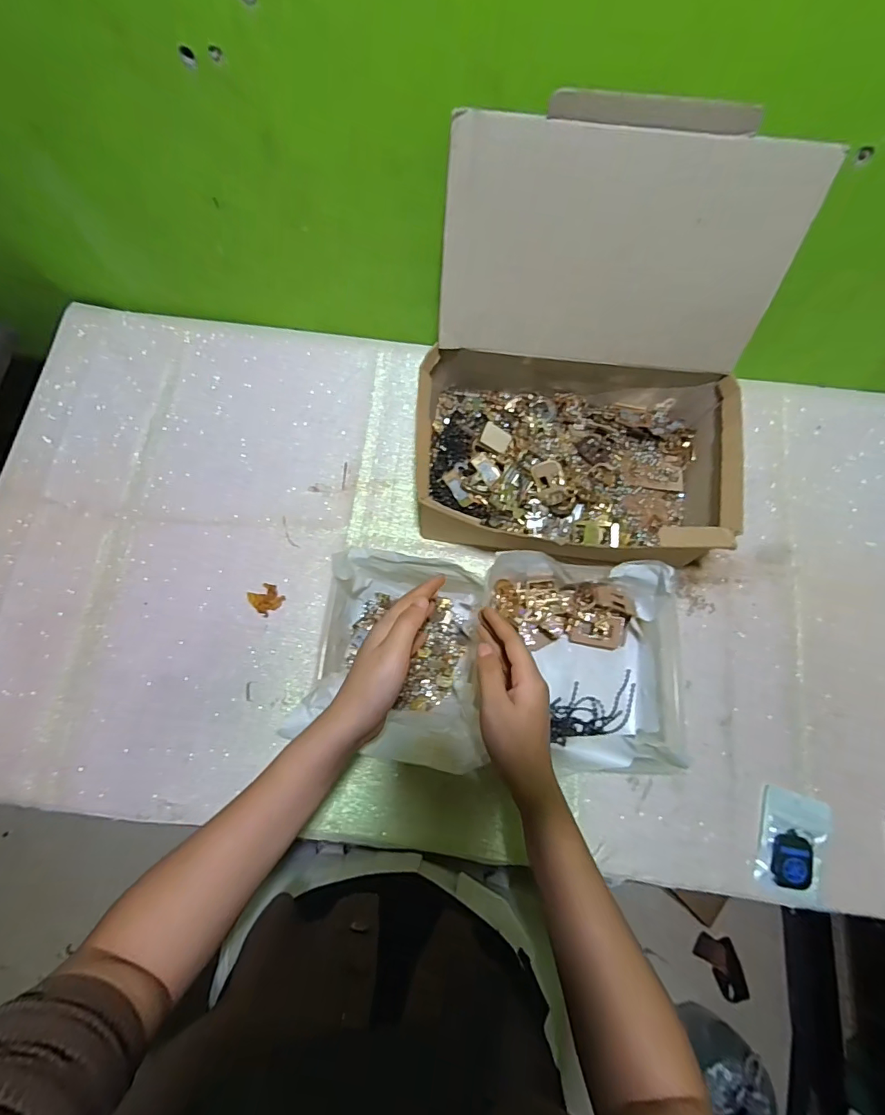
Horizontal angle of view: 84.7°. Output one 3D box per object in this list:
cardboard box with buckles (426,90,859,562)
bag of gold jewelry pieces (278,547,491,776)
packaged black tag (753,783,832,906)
[{"bbox_3d":[0.145,-0.164,0.480,0.334,0.274,0.318,1,76,0],"label":"cardboard box with buckles"},{"bbox_3d":[-0.042,0.097,0.488,0.152,0.104,0.194,2,76,0],"label":"bag of gold jewelry pieces"},{"bbox_3d":[0.360,0.295,0.498,0.063,0.013,0.100,19,76,5],"label":"packaged black tag"}]

